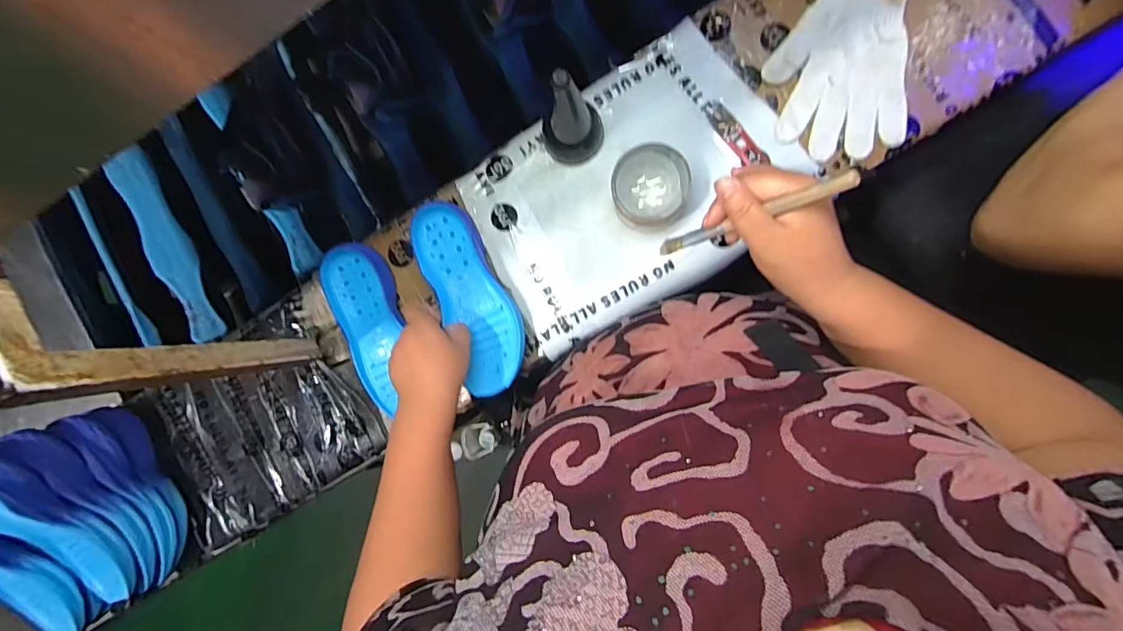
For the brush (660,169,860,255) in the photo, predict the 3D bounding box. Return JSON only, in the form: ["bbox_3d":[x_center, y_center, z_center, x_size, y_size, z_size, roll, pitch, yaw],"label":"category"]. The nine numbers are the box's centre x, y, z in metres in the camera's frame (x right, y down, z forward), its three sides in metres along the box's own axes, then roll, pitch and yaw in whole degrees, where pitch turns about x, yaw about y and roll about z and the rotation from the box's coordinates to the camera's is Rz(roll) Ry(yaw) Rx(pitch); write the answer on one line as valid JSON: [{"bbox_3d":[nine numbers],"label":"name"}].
[{"bbox_3d":[0.135,-0.071,0.356,0.006,0.155,0.010,-13,88,-39],"label":"brush"}]

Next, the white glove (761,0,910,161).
[{"bbox_3d":[0.301,-0.270,0.526,0.139,0.011,0.190,-2,90,6],"label":"white glove"}]

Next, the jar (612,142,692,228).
[{"bbox_3d":[0.096,-0.136,0.528,0.079,0.057,0.082,0,90,6],"label":"jar"}]

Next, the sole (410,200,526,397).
[{"bbox_3d":[-0.109,-0.032,0.556,0.085,0.032,0.240,-24,84,-6],"label":"sole"}]

